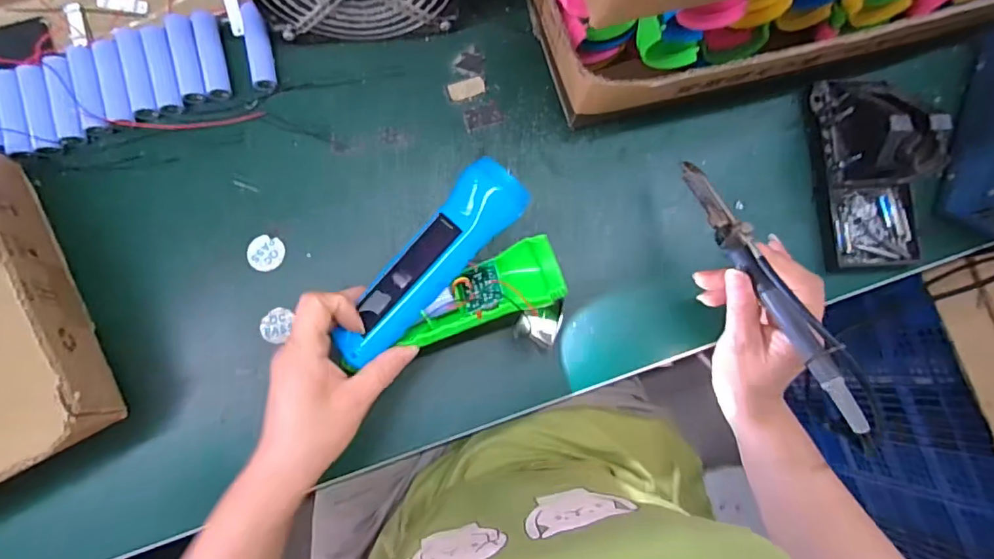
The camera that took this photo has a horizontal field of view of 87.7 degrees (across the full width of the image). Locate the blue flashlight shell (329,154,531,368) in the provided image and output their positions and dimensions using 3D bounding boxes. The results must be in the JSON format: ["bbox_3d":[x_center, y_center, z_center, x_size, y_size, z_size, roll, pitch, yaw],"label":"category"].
[{"bbox_3d":[-0.044,-0.009,0.336,0.043,0.024,0.153,41,90,0],"label":"blue flashlight shell"}]

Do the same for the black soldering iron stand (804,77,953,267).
[{"bbox_3d":[0.305,-0.091,0.412,0.074,0.075,0.157,-6,84,-6],"label":"black soldering iron stand"}]

